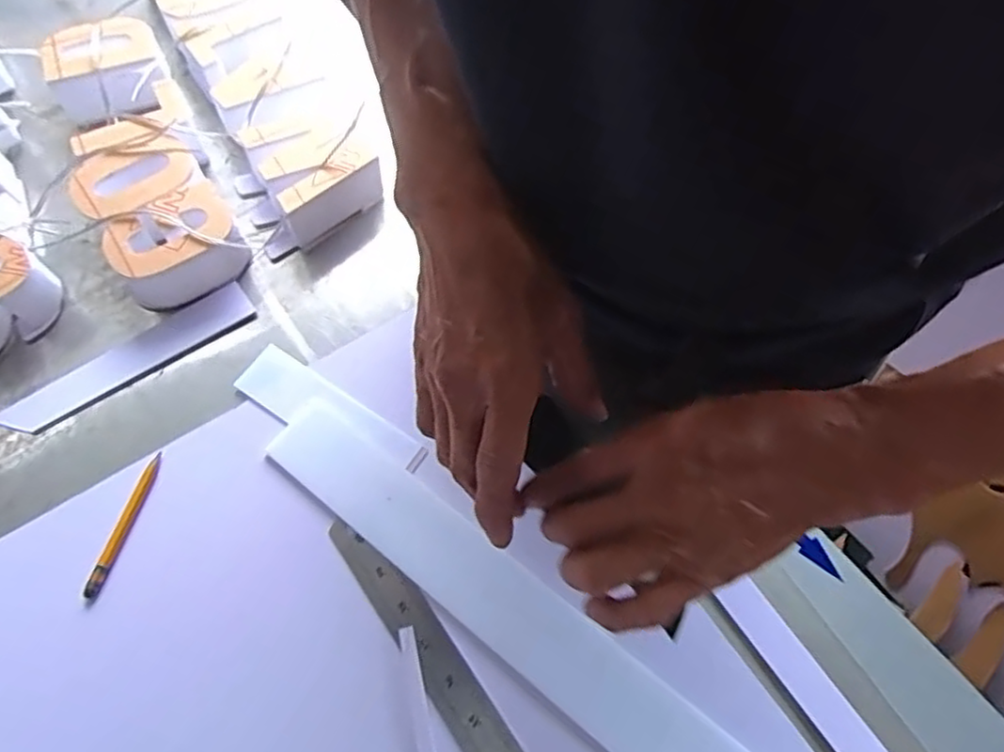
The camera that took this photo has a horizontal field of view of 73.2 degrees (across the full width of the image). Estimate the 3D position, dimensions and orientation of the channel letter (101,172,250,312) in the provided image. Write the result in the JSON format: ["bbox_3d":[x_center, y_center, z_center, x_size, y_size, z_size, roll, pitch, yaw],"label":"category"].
[{"bbox_3d":[-0.229,-0.089,0.479,0.086,0.046,0.065,-30,71,-15],"label":"channel letter"}]

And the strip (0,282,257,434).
[{"bbox_3d":[-0.256,-0.011,0.471,0.171,0.008,0.034,-33,72,-16],"label":"strip"}]

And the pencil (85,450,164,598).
[{"bbox_3d":[-0.234,0.090,0.418,0.009,0.007,0.091,14,66,3],"label":"pencil"}]

